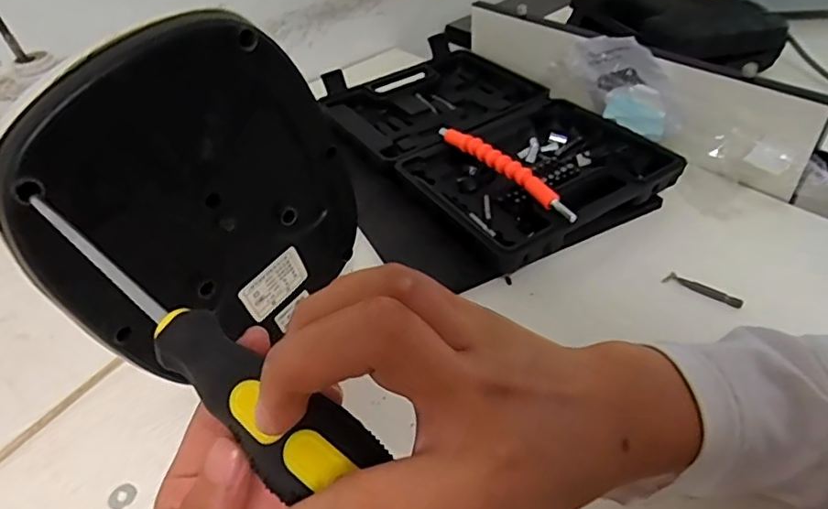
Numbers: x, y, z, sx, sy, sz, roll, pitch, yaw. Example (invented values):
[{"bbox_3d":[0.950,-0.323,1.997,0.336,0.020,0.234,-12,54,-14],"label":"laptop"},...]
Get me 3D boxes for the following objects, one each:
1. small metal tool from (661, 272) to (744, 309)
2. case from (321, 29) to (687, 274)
[{"bbox_3d":[0.221,0.027,0.429,0.056,0.008,0.007,26,53,30],"label":"small metal tool"},{"bbox_3d":[0.065,-0.126,0.574,0.218,0.044,0.361,-25,45,-21],"label":"case"}]

